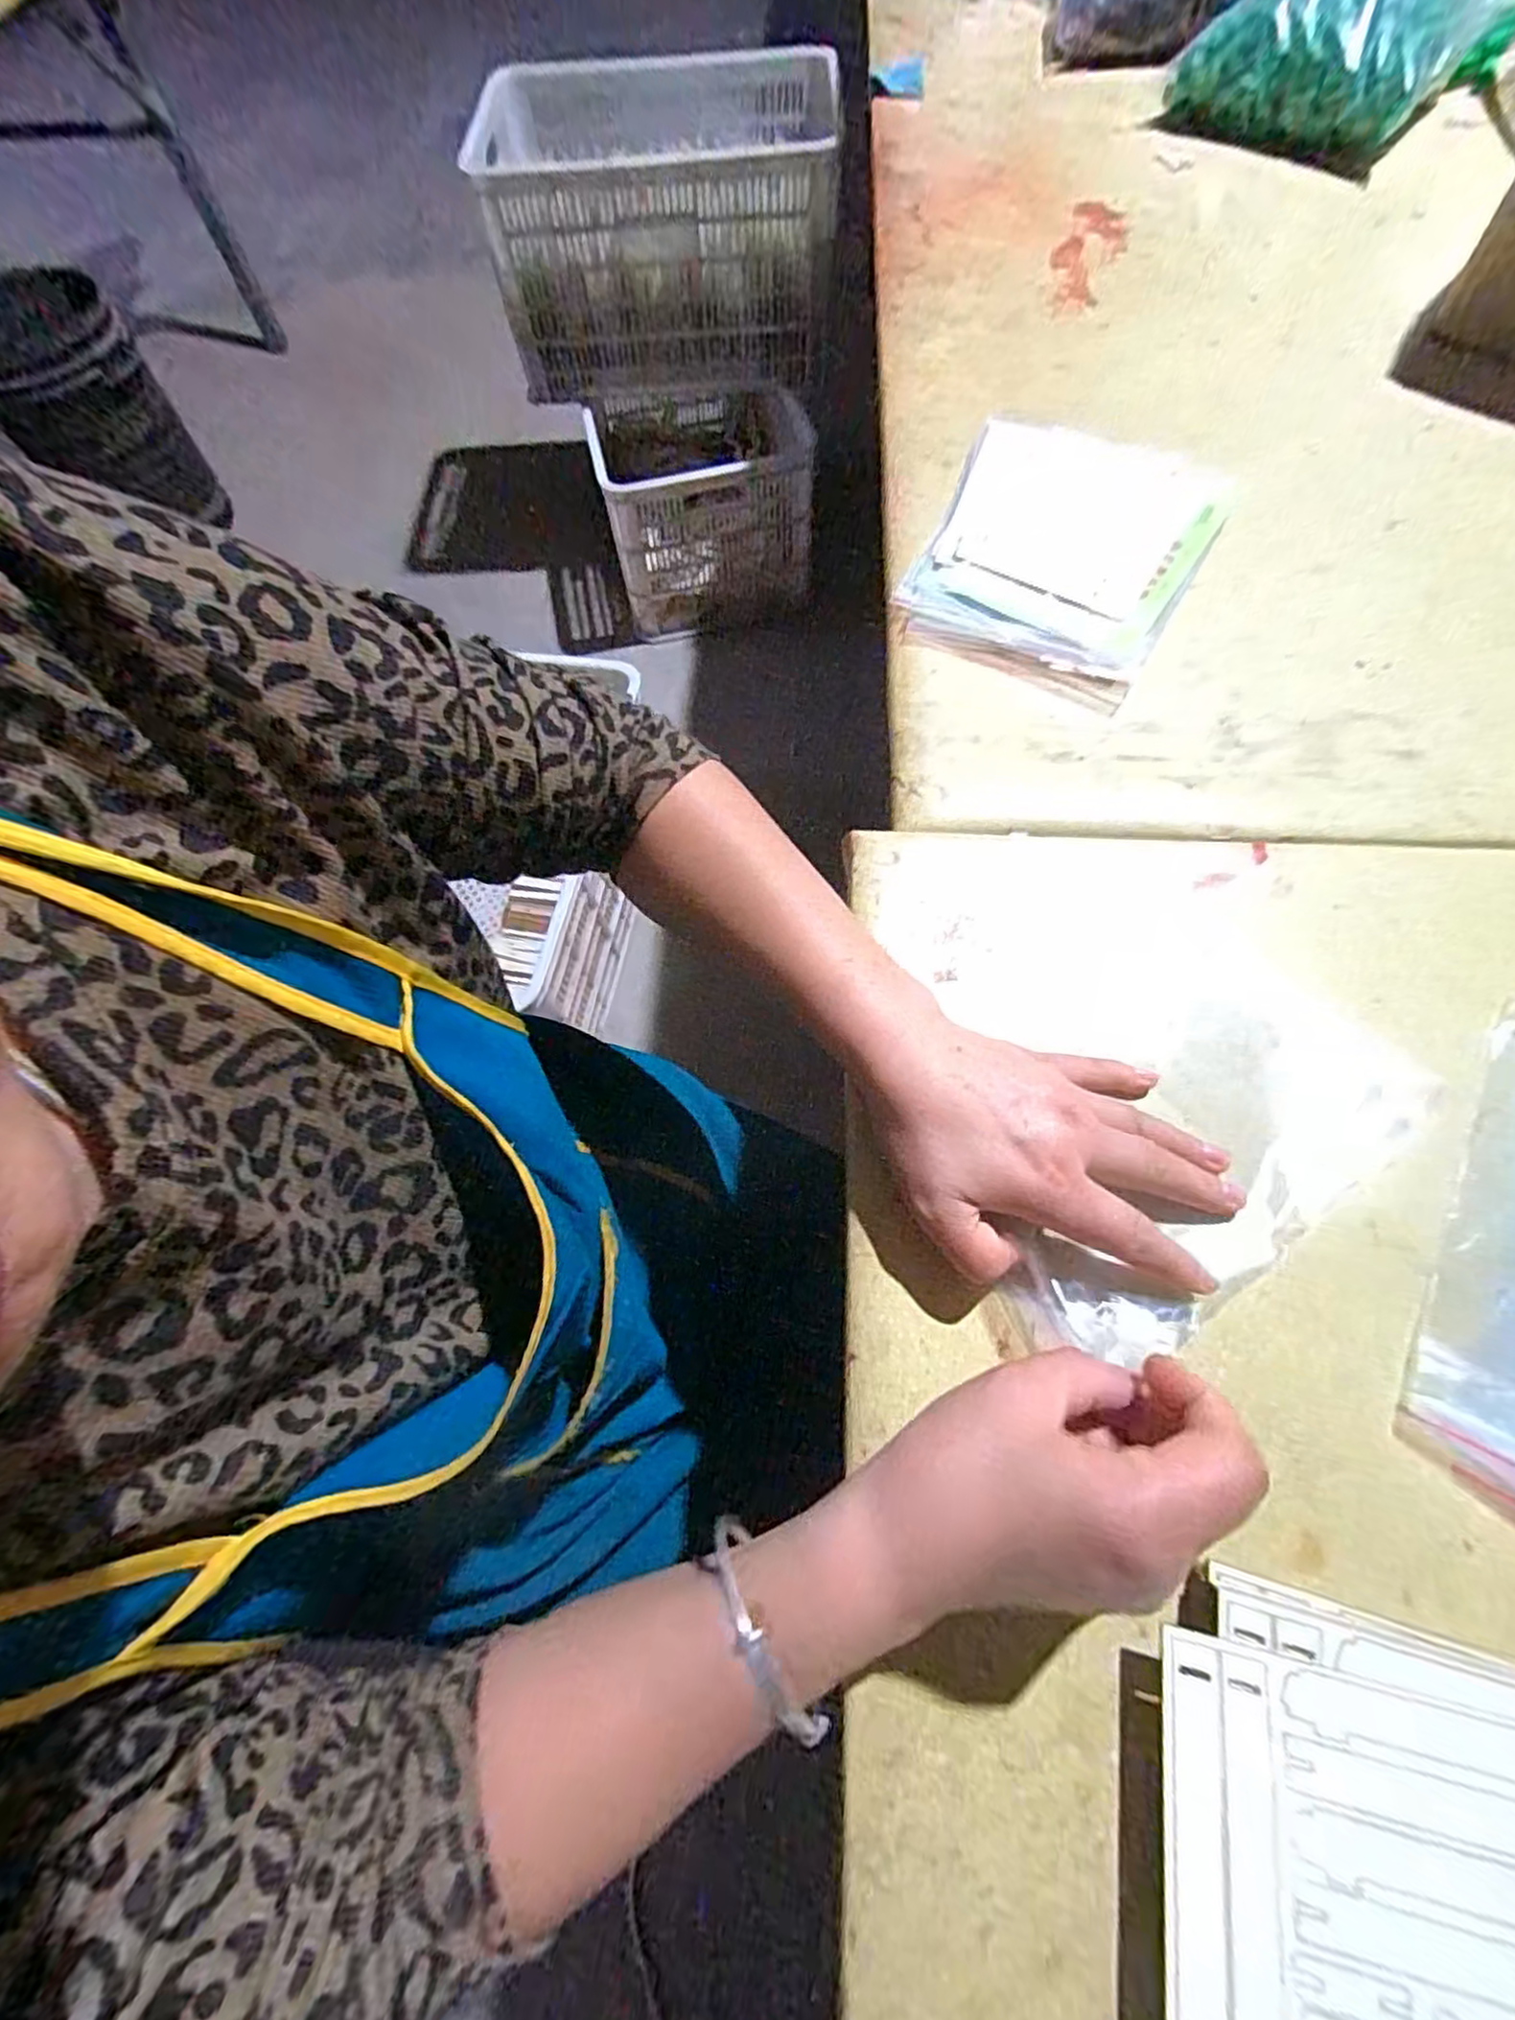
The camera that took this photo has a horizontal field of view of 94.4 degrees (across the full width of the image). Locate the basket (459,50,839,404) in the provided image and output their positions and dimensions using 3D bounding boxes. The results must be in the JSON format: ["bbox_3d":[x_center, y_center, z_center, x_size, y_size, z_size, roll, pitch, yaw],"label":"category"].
[{"bbox_3d":[-0.174,-1.415,1.293,0.601,0.344,0.389,1,67,3],"label":"basket"}]

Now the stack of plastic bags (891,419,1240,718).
[{"bbox_3d":[0.225,-0.346,0.519,0.186,0.022,0.262,27,70,13],"label":"stack of plastic bags"}]

